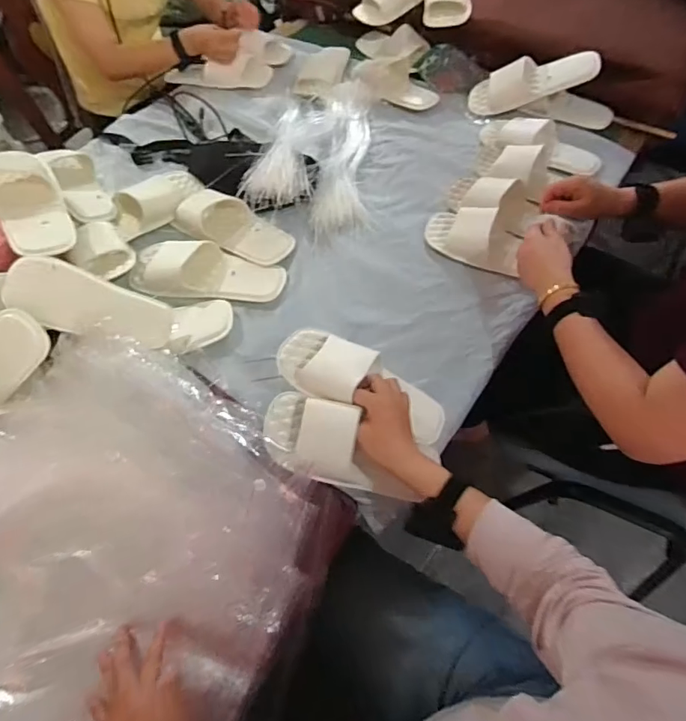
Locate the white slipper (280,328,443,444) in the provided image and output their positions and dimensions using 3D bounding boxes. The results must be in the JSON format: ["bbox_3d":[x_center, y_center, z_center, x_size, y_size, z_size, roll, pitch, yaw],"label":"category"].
[{"bbox_3d":[0.031,0.025,0.613,0.233,0.041,0.088,25,60,-7],"label":"white slipper"}]

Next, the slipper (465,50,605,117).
[{"bbox_3d":[0.373,-0.555,0.931,0.245,0.061,0.091,-2,55,29],"label":"slipper"}]

